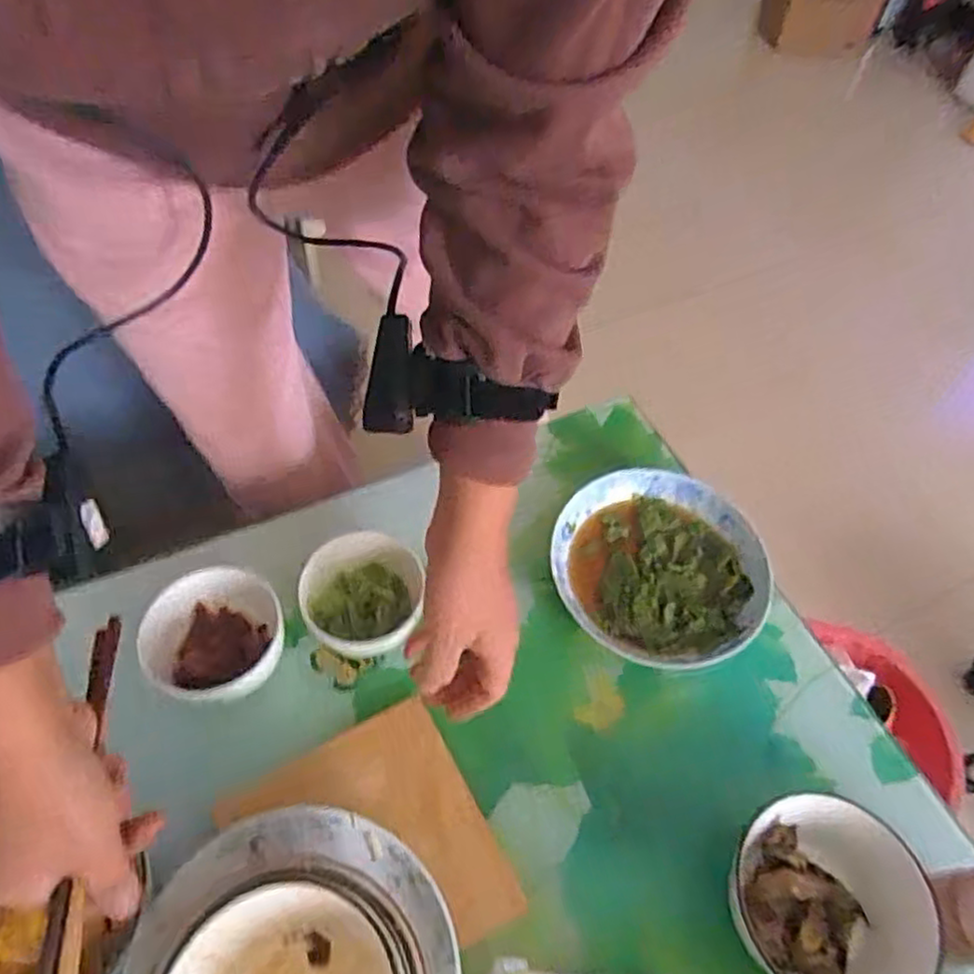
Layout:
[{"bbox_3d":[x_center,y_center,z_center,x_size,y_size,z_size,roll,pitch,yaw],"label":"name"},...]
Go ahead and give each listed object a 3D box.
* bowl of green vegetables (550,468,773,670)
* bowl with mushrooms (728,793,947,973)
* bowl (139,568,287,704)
[{"bbox_3d":[0.152,0.075,0.642,0.181,0.049,0.177,2,55,-3],"label":"bowl of green vegetables"},{"bbox_3d":[0.232,0.285,0.486,0.116,0.071,0.122,2,55,-3],"label":"bowl with mushrooms"},{"bbox_3d":[-0.213,0.122,0.560,0.102,0.058,0.100,2,55,-3],"label":"bowl"}]

